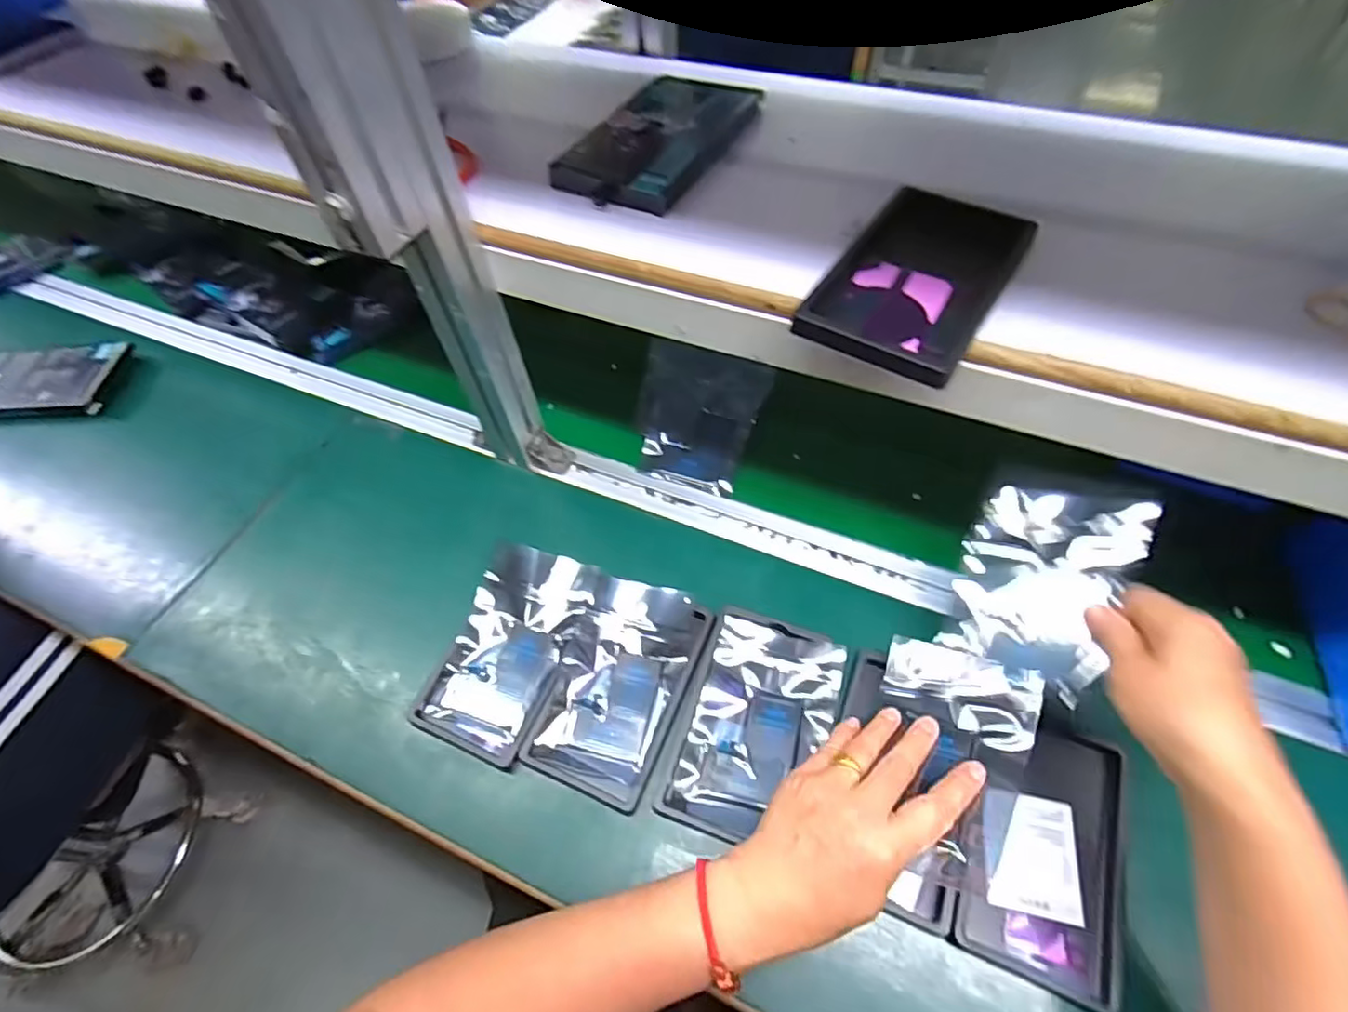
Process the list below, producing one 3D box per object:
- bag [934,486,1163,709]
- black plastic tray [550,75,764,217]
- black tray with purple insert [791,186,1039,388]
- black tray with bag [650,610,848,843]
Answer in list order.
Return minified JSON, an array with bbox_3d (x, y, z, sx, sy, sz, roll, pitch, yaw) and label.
[{"bbox_3d":[0.246,0.049,0.406,0.096,0.015,0.130,23,83,39],"label":"bag"},{"bbox_3d":[-0.004,-0.288,0.465,0.096,0.022,0.183,22,59,18],"label":"black plastic tray"},{"bbox_3d":[0.152,-0.143,0.368,0.092,0.017,0.167,28,61,21],"label":"black tray with purple insert"},{"bbox_3d":[0.061,0.156,0.437,0.101,0.014,0.155,16,61,13],"label":"black tray with bag"}]

